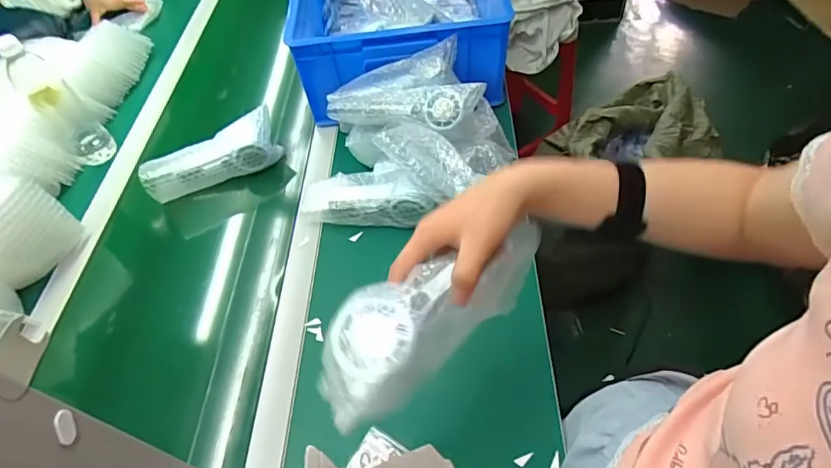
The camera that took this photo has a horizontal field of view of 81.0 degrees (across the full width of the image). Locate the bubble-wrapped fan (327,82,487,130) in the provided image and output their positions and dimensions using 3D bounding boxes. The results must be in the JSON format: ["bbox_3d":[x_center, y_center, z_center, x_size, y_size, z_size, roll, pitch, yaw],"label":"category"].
[{"bbox_3d":[-0.016,-0.182,0.677,0.213,0.046,0.051,6,53,9],"label":"bubble-wrapped fan"}]

